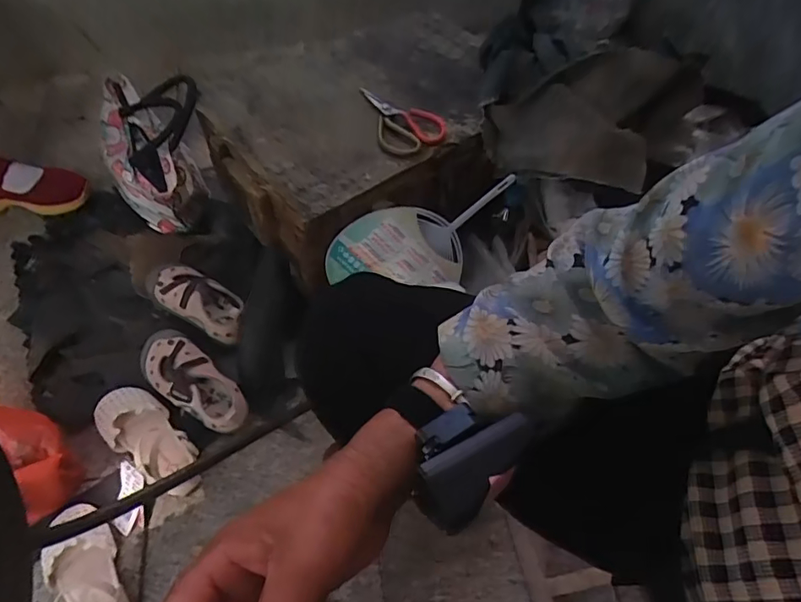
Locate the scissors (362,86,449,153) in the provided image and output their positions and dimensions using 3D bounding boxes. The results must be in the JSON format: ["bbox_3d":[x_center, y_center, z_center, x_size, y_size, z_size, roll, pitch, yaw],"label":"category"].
[{"bbox_3d":[-0.009,-0.254,0.734,0.154,0.016,0.087,28,85,27],"label":"scissors"}]

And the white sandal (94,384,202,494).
[{"bbox_3d":[-0.342,0.187,0.690,0.172,0.048,0.079,41,59,7],"label":"white sandal"}]

